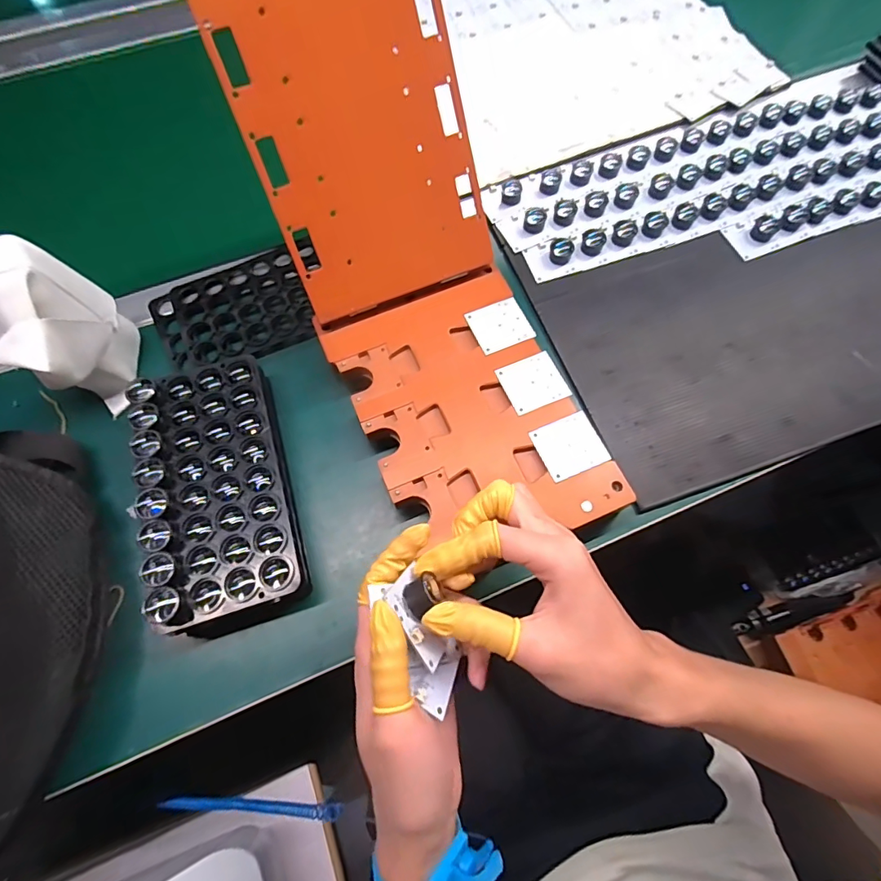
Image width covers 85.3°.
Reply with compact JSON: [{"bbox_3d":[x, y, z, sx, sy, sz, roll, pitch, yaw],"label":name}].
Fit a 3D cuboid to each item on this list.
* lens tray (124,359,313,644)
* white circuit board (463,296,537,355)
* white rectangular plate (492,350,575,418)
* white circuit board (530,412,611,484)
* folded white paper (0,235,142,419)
[{"bbox_3d":[-0.165,0.034,0.357,0.099,0.043,0.198,-17,68,-6],"label":"lens tray"},{"bbox_3d":[0.050,-0.099,0.406,0.047,0.004,0.044,-21,69,-8],"label":"white circuit board"},{"bbox_3d":[0.074,-0.047,0.384,0.046,0.004,0.045,-22,69,-8],"label":"white rectangular plate"},{"bbox_3d":[0.098,0.004,0.364,0.047,0.004,0.044,-23,71,-5],"label":"white circuit board"},{"bbox_3d":[-0.300,-0.086,0.372,0.066,0.114,0.099,0,68,1],"label":"folded white paper"}]

